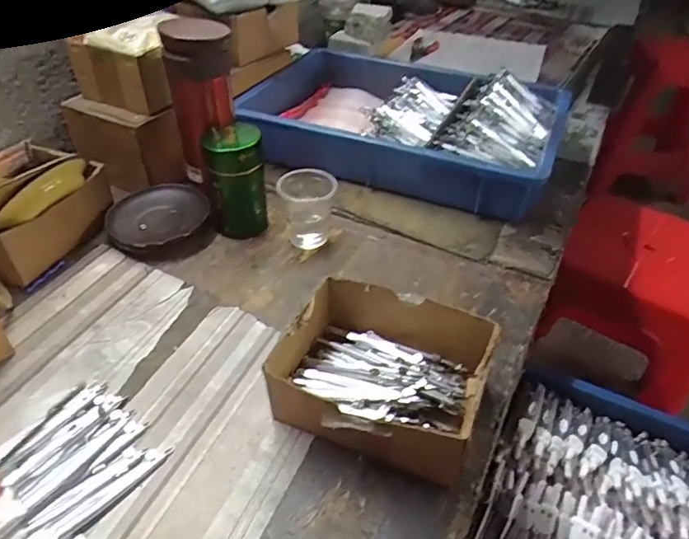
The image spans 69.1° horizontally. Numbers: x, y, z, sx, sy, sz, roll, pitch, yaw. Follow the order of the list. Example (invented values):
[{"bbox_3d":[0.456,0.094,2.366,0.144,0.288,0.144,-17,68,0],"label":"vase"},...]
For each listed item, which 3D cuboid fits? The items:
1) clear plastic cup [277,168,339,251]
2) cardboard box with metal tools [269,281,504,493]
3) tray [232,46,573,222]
[{"bbox_3d":[-0.045,-0.072,0.587,0.059,0.072,0.057,1,41,-1],"label":"clear plastic cup"},{"bbox_3d":[0.031,0.090,0.419,0.161,0.075,0.135,16,42,14],"label":"cardboard box with metal tools"},{"bbox_3d":[0.075,-0.227,0.731,0.433,0.093,0.288,16,43,15],"label":"tray"}]

